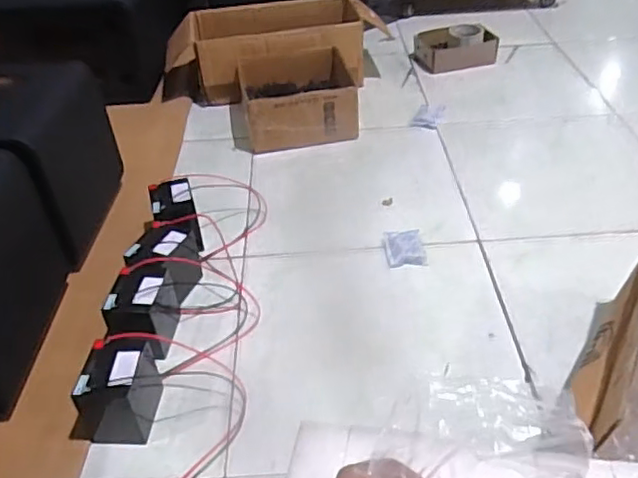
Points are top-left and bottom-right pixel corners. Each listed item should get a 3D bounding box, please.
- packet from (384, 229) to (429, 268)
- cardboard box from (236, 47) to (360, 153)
[{"bbox_3d":[0.144,0.016,1.022,0.067,0.022,0.075,-7,41,-1],"label":"packet"},{"bbox_3d":[-0.050,-0.309,1.343,0.249,0.112,0.245,-8,42,-2],"label":"cardboard box"}]

